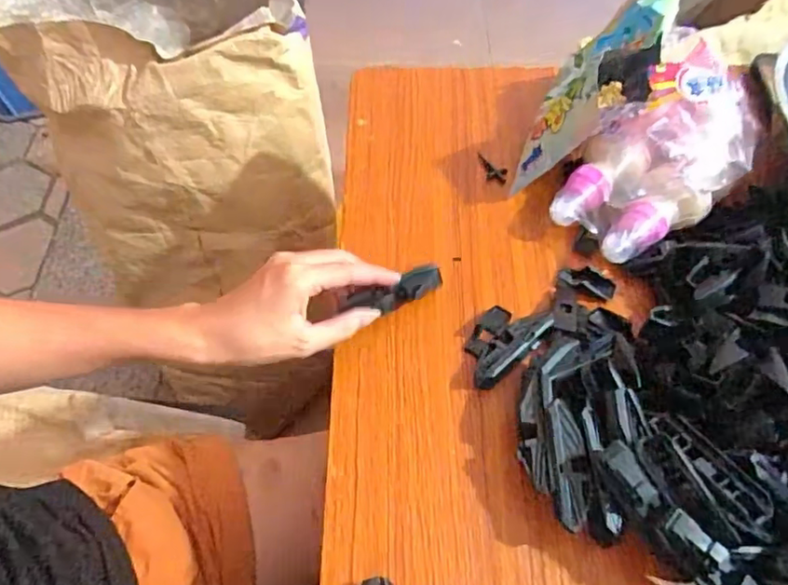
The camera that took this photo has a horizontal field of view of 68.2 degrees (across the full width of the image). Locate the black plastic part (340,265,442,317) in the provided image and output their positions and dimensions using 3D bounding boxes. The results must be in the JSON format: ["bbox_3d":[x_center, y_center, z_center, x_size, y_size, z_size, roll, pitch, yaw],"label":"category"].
[{"bbox_3d":[0.000,0.001,0.413,0.074,0.018,0.018,-19,61,-9],"label":"black plastic part"}]

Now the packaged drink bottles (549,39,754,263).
[{"bbox_3d":[0.195,-0.100,0.426,0.097,0.107,0.156,32,65,18],"label":"packaged drink bottles"}]

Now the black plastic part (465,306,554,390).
[{"bbox_3d":[0.073,0.035,0.398,0.041,0.021,0.065,34,66,19],"label":"black plastic part"}]

